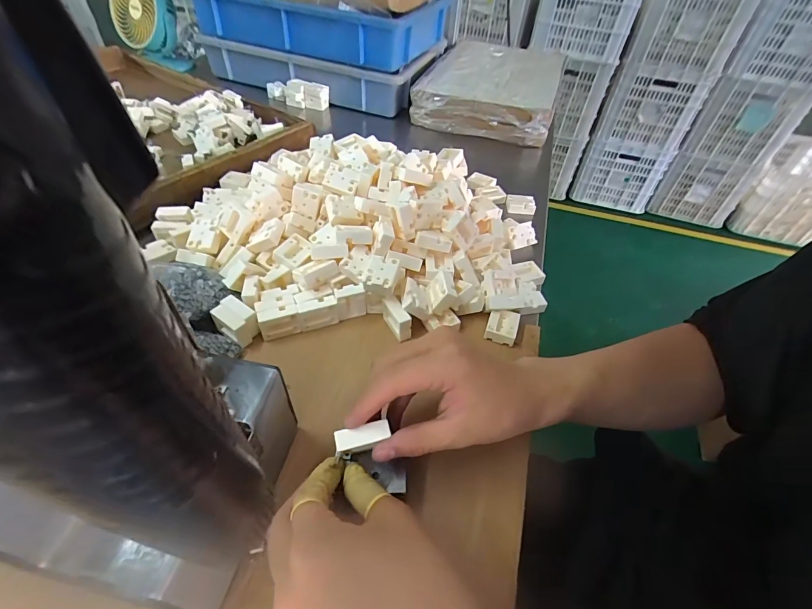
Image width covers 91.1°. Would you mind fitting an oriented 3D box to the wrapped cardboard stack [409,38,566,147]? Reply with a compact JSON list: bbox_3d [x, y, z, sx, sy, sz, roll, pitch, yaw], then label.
[{"bbox_3d":[0.164,-0.416,0.769,0.243,0.065,0.302,16,47,10],"label":"wrapped cardboard stack"}]

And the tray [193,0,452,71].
[{"bbox_3d":[-0.162,-0.548,0.753,0.429,0.080,0.254,21,48,14],"label":"tray"}]

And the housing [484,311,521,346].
[{"bbox_3d":[0.093,0.020,0.383,0.028,0.011,0.035,17,47,11],"label":"housing"}]

